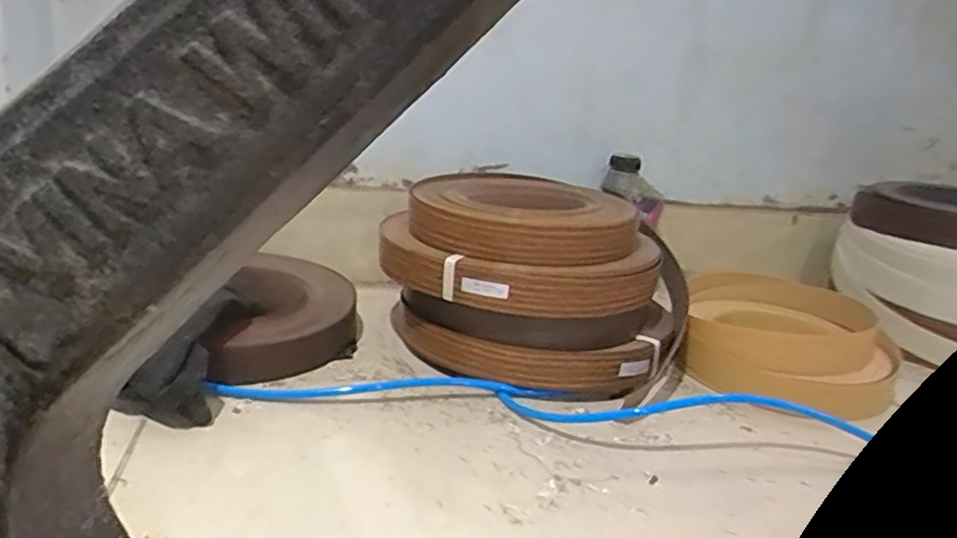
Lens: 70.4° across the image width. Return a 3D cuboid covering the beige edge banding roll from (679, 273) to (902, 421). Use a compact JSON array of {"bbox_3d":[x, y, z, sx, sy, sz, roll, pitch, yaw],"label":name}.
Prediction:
[{"bbox_3d":[0.385,0.086,0.863,0.252,0.081,0.246,16,21,26],"label":"beige edge banding roll"}]

